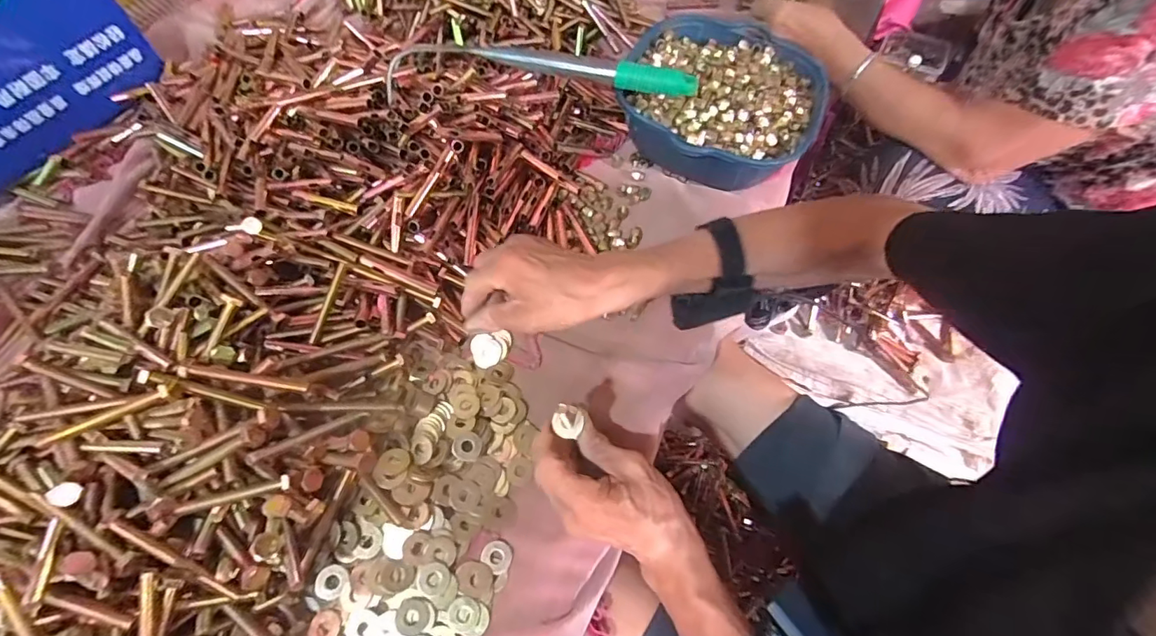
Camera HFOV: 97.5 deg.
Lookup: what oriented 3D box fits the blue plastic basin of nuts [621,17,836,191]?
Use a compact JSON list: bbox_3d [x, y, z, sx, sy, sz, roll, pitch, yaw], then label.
[{"bbox_3d":[0.168,-0.253,0.617,0.225,0.083,0.233,0,62,-1],"label":"blue plastic basin of nuts"}]

